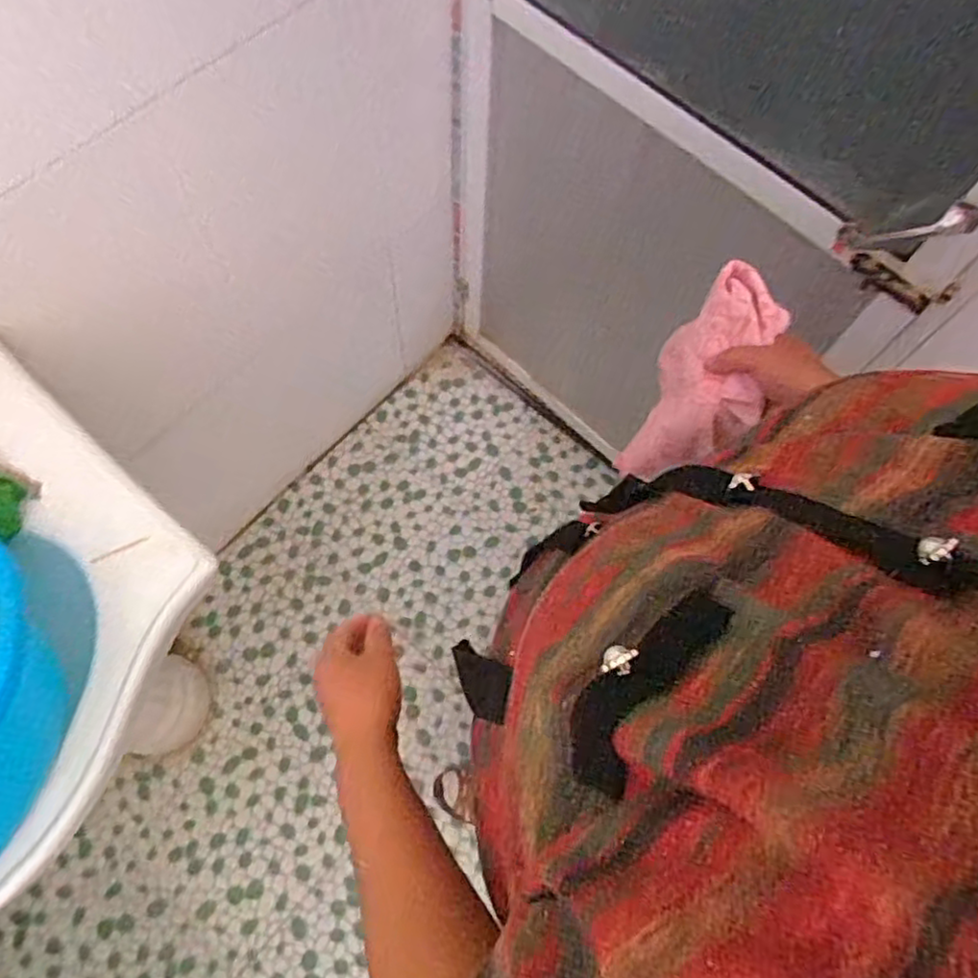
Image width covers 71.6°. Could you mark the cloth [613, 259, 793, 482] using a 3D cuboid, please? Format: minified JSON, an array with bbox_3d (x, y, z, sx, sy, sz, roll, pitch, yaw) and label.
[{"bbox_3d":[0.201,-0.088,0.658,0.050,0.226,0.118,-6,61,-23],"label":"cloth"}]

